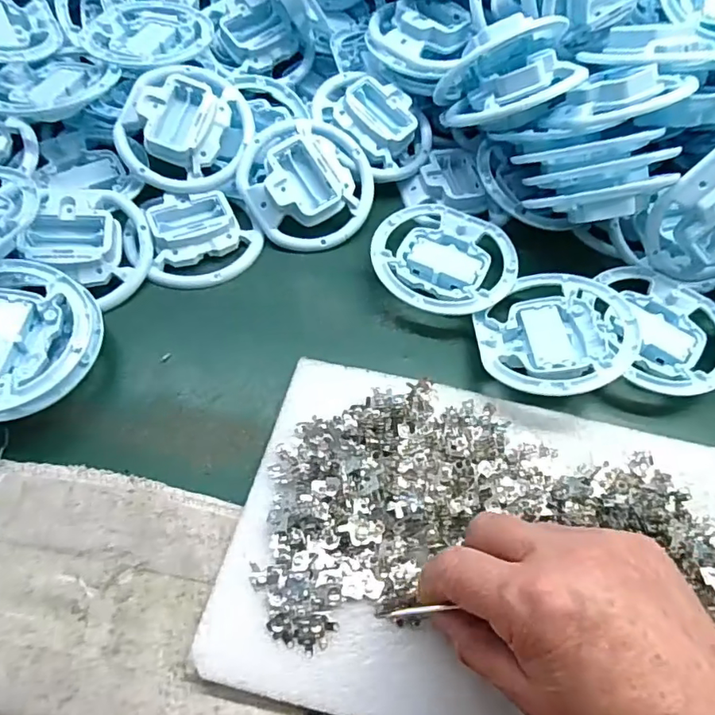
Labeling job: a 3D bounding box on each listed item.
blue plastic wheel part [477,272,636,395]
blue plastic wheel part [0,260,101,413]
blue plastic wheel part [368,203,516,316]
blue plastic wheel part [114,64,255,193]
[{"bbox_3d":[0.132,-0.015,0.365,0.098,0.016,0.102,-7,46,8],"label":"blue plastic wheel part"},{"bbox_3d":[-0.214,-0.014,0.325,0.106,0.015,0.098,1,58,-2],"label":"blue plastic wheel part"},{"bbox_3d":[0.063,-0.072,0.402,0.102,0.018,0.096,2,58,-2],"label":"blue plastic wheel part"},{"bbox_3d":[-0.131,-0.177,0.419,0.091,0.036,0.102,26,76,-15],"label":"blue plastic wheel part"}]

